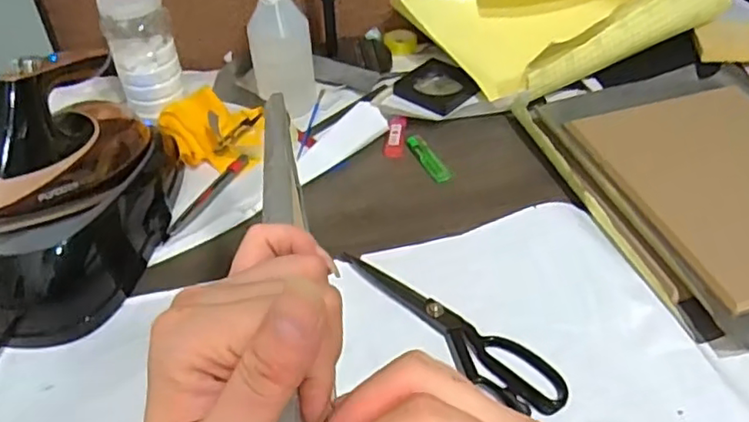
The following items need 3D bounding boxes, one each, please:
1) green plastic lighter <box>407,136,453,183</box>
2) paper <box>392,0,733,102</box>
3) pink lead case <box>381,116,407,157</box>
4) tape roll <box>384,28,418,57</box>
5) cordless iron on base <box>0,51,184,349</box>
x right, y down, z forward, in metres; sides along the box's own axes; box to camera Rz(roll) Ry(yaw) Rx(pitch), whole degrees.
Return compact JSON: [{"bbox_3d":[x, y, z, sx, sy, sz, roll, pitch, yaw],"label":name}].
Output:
[{"bbox_3d":[0.066,-0.064,0.753,0.023,0.013,0.079,-20,47,-20],"label":"green plastic lighter"},{"bbox_3d":[0.260,-0.292,0.901,0.402,0.153,0.269,-22,47,-21],"label":"paper"},{"bbox_3d":[0.027,-0.095,0.784,0.025,0.014,0.069,6,44,7],"label":"pink lead case"},{"bbox_3d":[0.041,-0.260,0.949,0.049,0.018,0.054,-1,43,-1],"label":"tape roll"},{"bbox_3d":[-0.294,-0.034,0.606,0.124,0.185,0.277,10,44,11],"label":"cordless iron on base"}]

